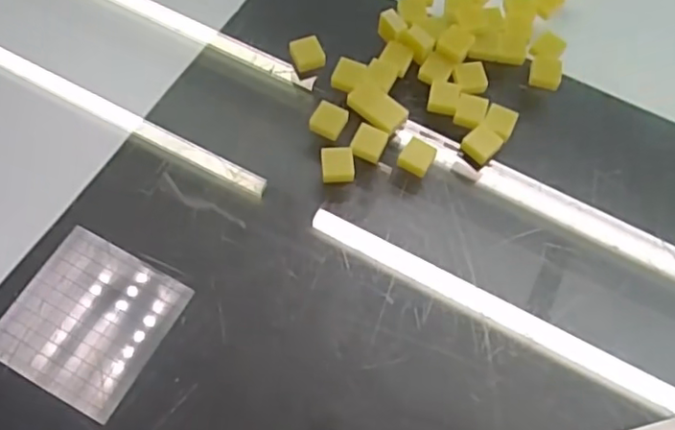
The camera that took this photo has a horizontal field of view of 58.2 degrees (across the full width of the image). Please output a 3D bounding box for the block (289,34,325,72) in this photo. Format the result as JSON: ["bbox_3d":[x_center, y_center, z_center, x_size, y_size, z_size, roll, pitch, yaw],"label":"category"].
[{"bbox_3d":[-0.011,-0.059,0.221,0.012,0.006,0.011,-19,67,-12],"label":"block"}]

